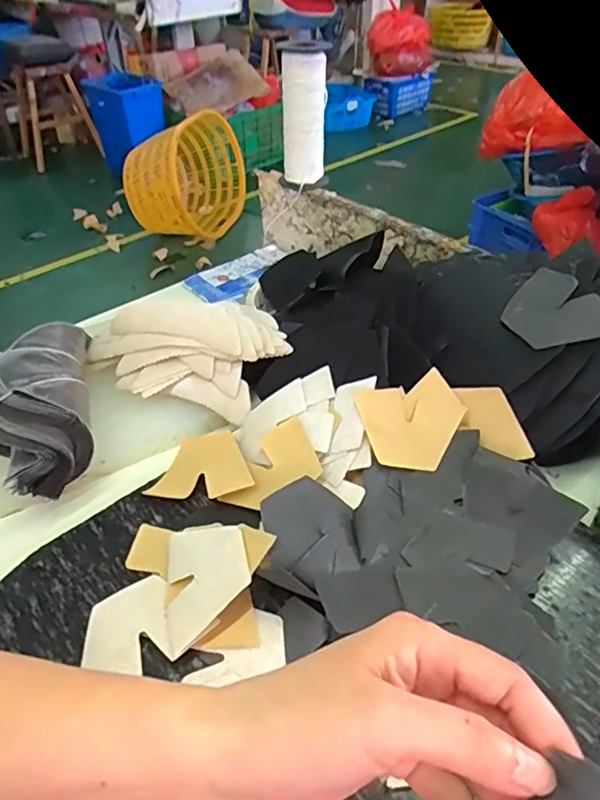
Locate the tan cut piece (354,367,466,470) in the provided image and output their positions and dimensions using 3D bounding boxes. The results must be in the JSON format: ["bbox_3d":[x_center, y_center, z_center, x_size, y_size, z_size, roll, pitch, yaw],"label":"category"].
[{"bbox_3d":[0.086,0.017,0.417,0.074,0.004,0.067,-17,72,-7],"label":"tan cut piece"}]

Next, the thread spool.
[{"bbox_3d":[0.003,-0.315,0.634,0.045,0.139,0.043,30,50,31],"label":"thread spool"}]

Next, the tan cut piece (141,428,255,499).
[{"bbox_3d":[-0.072,0.048,0.421,0.077,0.008,0.057,-5,53,21],"label":"tan cut piece"}]

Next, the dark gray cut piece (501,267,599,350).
[{"bbox_3d":[0.186,-0.063,0.414,0.056,0.006,0.072,-37,54,5],"label":"dark gray cut piece"}]

